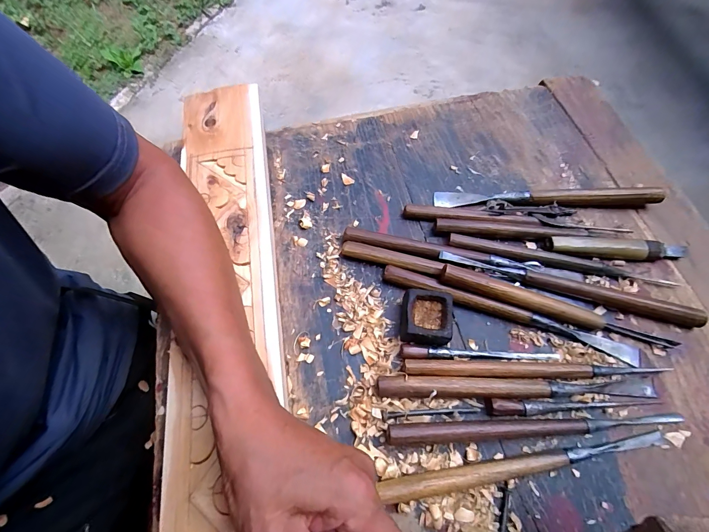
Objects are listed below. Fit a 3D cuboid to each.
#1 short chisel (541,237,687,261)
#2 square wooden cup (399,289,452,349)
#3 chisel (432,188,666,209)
[{"bbox_3d":[0.277,-0.019,0.358,0.146,0.014,0.020,2,65,2],"label":"short chisel"},{"bbox_3d":[0.069,0.050,0.326,0.046,0.025,0.047,7,65,5],"label":"square wooden cup"},{"bbox_3d":[0.220,-0.080,0.389,0.245,0.022,0.022,2,65,2],"label":"chisel"}]

